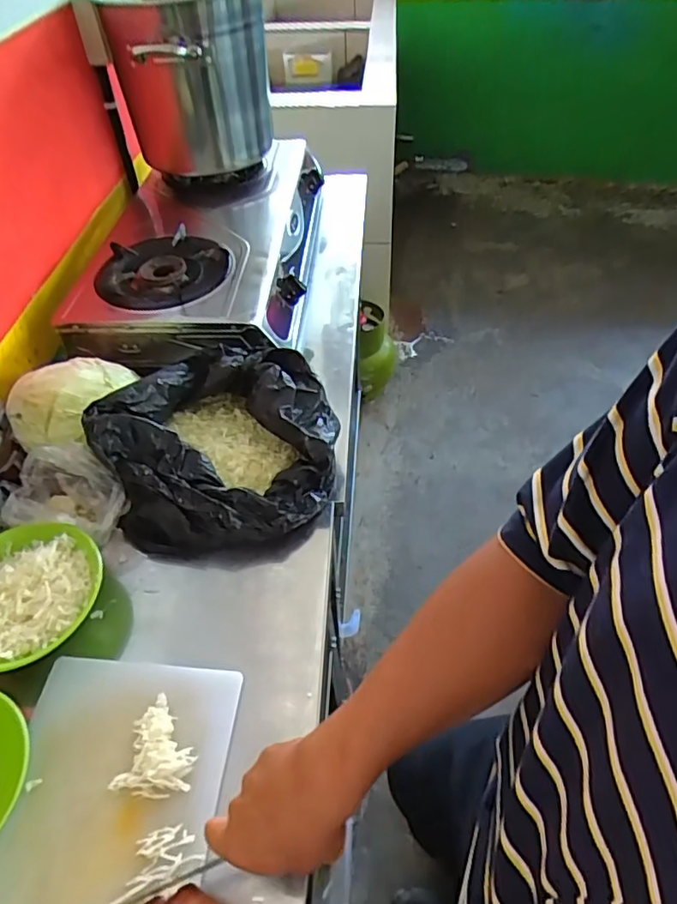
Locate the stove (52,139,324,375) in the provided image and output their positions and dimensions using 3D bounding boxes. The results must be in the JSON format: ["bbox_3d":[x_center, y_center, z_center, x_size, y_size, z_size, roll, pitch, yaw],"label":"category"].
[{"bbox_3d":[-0.246,-0.382,1.051,0.372,0.121,0.556,1,48,4],"label":"stove"}]

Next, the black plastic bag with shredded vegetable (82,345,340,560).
[{"bbox_3d":[-0.151,-0.004,0.743,0.292,0.128,0.263,-21,50,-15],"label":"black plastic bag with shredded vegetable"}]

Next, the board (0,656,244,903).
[{"bbox_3d":[-0.216,0.342,0.514,0.198,0.016,0.301,3,48,6],"label":"board"}]

